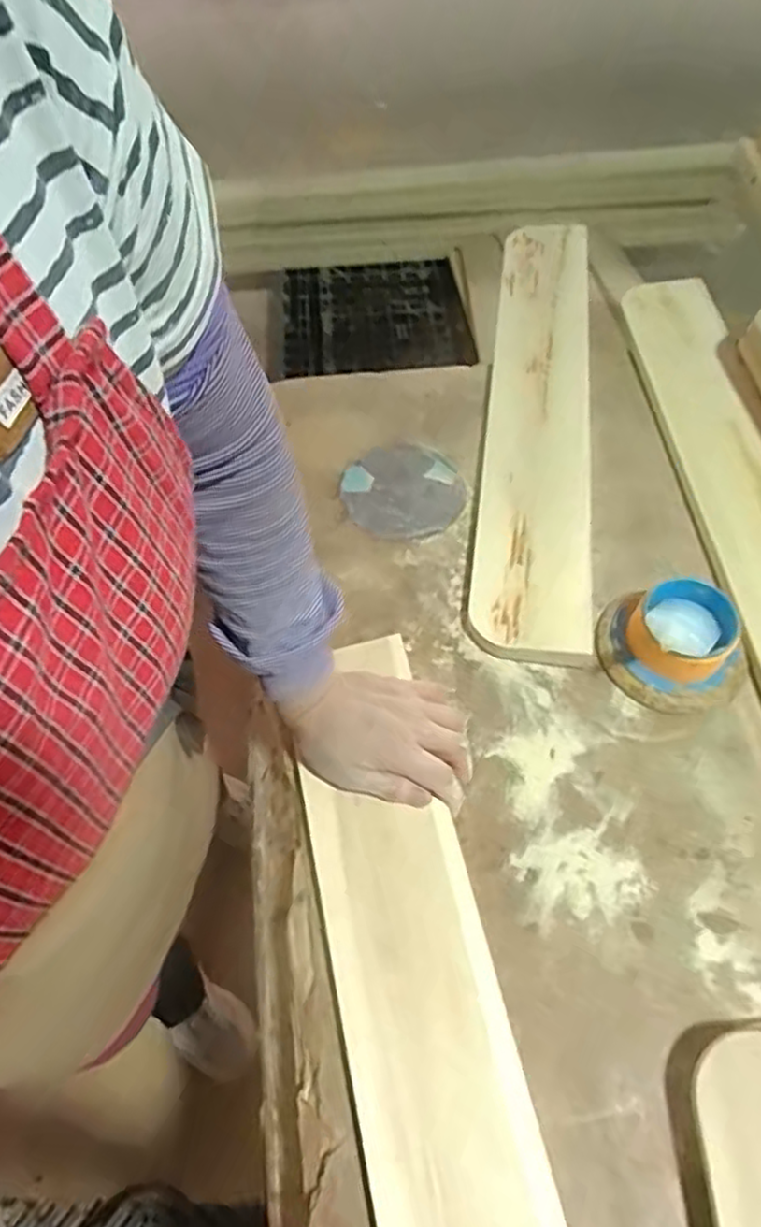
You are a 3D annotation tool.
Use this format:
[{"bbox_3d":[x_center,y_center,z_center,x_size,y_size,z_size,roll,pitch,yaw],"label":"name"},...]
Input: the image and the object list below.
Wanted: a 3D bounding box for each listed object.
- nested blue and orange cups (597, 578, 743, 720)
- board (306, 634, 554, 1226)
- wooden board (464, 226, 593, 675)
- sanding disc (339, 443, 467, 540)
[{"bbox_3d":[0.228,0.016,0.532,0.113,0.065,0.100,40,68,22],"label":"nested blue and orange cups"},{"bbox_3d":[0.039,0.288,0.398,0.094,0.021,0.612,-12,58,-6],"label":"board"},{"bbox_3d":[0.152,-0.202,0.681,0.096,0.027,0.540,6,60,6],"label":"wooden board"},{"bbox_3d":[0.020,-0.118,0.654,0.111,0.007,0.111,-1,59,1],"label":"sanding disc"}]

